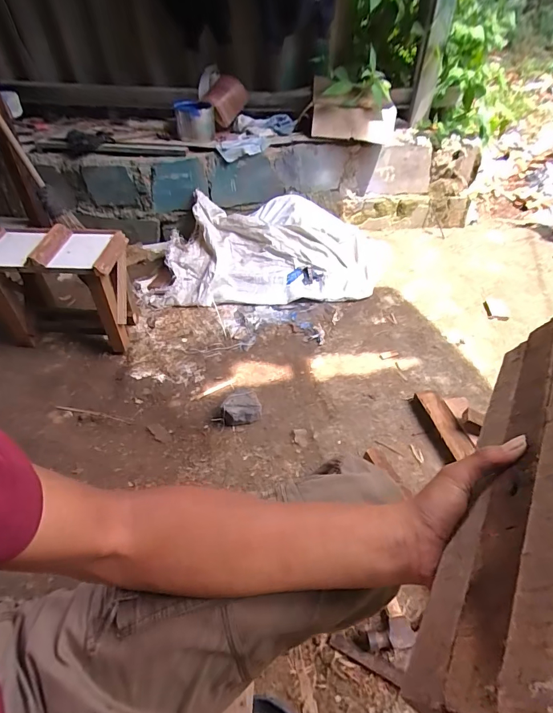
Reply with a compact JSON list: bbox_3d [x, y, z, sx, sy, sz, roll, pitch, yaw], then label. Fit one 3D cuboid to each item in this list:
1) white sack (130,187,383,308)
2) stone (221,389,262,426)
[{"bbox_3d":[-0.047,-0.416,1.491,0.893,0.159,0.491,-2,47,-2],"label":"white sack"},{"bbox_3d":[-0.097,0.134,1.034,0.102,0.066,0.085,-10,48,-10],"label":"stone"}]

